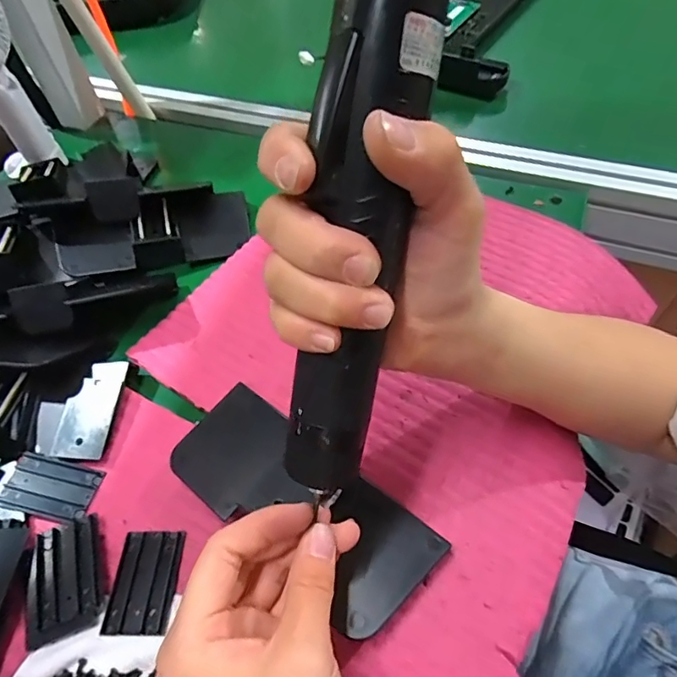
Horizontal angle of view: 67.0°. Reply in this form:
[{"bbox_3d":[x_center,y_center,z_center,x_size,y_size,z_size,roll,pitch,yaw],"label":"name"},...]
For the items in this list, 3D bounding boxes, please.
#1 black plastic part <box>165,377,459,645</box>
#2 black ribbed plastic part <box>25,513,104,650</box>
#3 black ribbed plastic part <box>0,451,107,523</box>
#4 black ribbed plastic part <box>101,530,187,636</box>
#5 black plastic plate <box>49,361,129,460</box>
[{"bbox_3d":[-0.023,0.095,0.294,0.154,0.019,0.066,27,56,32],"label":"black plastic part"},{"bbox_3d":[-0.156,0.134,0.287,0.040,0.009,0.059,-16,55,-8],"label":"black ribbed plastic part"},{"bbox_3d":[-0.181,0.093,0.320,0.054,0.005,0.035,9,55,9],"label":"black ribbed plastic part"},{"bbox_3d":[-0.110,0.136,0.289,0.036,0.005,0.054,-1,54,3],"label":"black ribbed plastic part"},{"bbox_3d":[-0.170,0.048,0.351,0.032,0.004,0.070,9,62,-6],"label":"black plastic plate"}]

